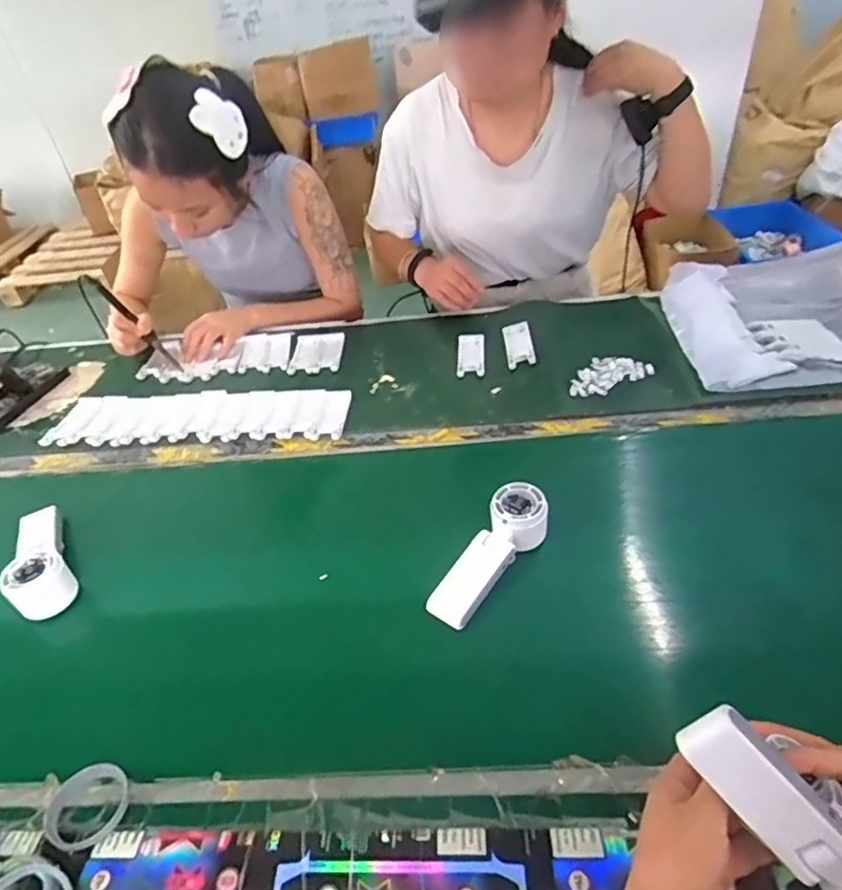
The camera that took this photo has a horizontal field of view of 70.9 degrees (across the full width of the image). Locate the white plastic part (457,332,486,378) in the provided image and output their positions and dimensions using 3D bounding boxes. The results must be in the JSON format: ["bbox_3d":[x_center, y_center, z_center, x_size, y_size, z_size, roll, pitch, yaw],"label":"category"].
[{"bbox_3d":[0.079,-0.142,0.920,0.042,0.009,0.112,-1,41,6],"label":"white plastic part"}]

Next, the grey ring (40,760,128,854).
[{"bbox_3d":[-0.257,0.279,0.459,0.055,0.014,0.059,-4,40,3],"label":"grey ring"}]

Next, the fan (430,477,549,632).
[{"bbox_3d":[0.072,0.112,0.610,0.054,0.036,0.167,27,65,33],"label":"fan"}]

